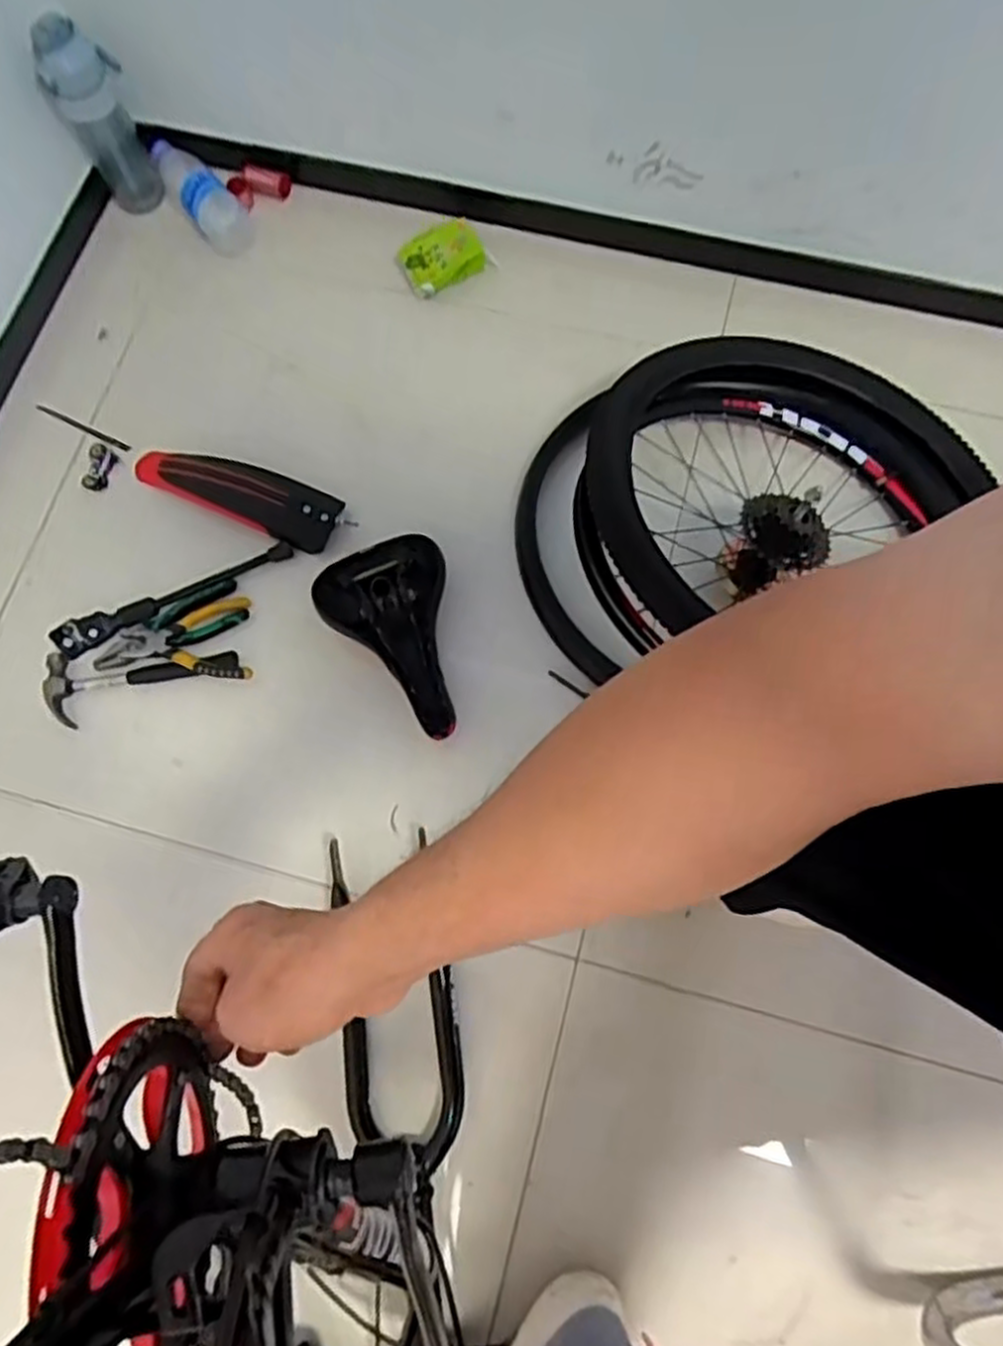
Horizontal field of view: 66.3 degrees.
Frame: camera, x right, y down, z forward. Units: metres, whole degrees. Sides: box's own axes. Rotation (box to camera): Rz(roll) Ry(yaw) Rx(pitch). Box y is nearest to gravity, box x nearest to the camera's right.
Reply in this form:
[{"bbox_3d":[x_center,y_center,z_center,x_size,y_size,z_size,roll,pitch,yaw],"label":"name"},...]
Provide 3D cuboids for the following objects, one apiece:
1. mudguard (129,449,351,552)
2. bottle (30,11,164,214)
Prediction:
[{"bbox_3d":[-0.331,-0.233,0.964,0.297,0.059,0.077,22,76,8],"label":"mudguard"},{"bbox_3d":[-0.516,-0.710,1.007,0.092,0.251,0.063,-30,76,-7],"label":"bottle"}]

